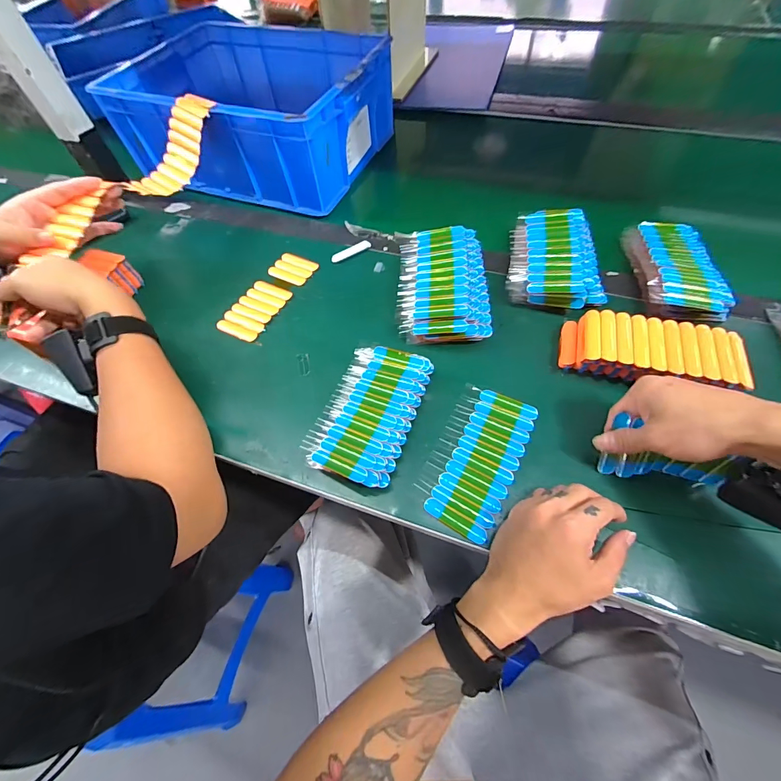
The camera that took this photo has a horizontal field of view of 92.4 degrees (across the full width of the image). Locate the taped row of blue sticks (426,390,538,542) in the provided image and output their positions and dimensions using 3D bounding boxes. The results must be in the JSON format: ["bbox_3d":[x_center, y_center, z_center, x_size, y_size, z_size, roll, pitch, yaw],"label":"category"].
[{"bbox_3d":[0.095,0.068,0.374,0.062,0.004,0.150,25,63,17],"label":"taped row of blue sticks"}]

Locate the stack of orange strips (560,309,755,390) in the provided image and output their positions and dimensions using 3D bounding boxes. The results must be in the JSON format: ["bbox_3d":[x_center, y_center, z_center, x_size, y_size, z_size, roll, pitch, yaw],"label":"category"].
[{"bbox_3d":[0.274,-0.038,0.396,0.168,0.043,0.071,13,60,10],"label":"stack of orange strips"}]

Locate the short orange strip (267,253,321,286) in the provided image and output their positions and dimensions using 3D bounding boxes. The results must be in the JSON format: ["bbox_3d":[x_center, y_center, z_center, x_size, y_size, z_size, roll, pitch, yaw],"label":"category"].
[{"bbox_3d":[-0.138,-0.172,0.529,0.064,0.004,0.047,24,63,16],"label":"short orange strip"}]

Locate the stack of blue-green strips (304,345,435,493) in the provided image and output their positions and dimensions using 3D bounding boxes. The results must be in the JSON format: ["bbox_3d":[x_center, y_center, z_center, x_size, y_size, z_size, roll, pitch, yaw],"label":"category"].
[{"bbox_3d":[-0.020,0.023,0.400,0.091,0.029,0.152,18,62,13],"label":"stack of blue-green strips"}]

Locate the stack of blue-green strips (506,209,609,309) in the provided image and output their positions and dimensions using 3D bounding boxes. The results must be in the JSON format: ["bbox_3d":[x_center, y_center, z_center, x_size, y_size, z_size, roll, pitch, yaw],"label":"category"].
[{"bbox_3d":[0.211,-0.171,0.479,0.115,0.039,0.169,8,60,8],"label":"stack of blue-green strips"}]

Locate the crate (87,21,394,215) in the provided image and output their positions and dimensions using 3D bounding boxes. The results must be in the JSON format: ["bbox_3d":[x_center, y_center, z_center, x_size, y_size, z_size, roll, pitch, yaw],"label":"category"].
[{"bbox_3d":[-0.223,-0.477,0.643,0.394,0.134,0.319,17,61,13],"label":"crate"}]

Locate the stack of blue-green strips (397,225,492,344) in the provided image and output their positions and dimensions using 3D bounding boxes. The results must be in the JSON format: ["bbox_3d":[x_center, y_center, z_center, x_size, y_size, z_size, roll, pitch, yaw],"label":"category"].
[{"bbox_3d":[0.064,-0.133,0.466,0.106,0.041,0.161,0,59,3],"label":"stack of blue-green strips"}]

